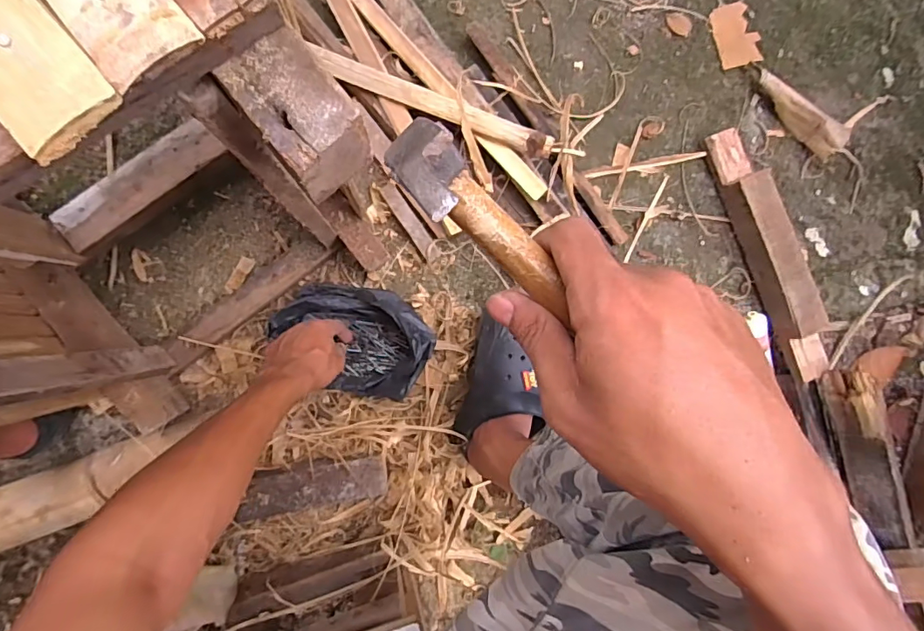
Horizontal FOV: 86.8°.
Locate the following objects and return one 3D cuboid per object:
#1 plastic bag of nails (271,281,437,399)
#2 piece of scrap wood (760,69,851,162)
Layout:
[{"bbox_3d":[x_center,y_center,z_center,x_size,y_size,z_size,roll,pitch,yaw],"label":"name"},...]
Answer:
[{"bbox_3d":[-0.143,0.032,0.632,0.197,0.086,0.133,8,86,-5],"label":"plastic bag of nails"},{"bbox_3d":[0.522,-0.315,0.757,0.170,0.038,0.043,43,86,-5],"label":"piece of scrap wood"}]

